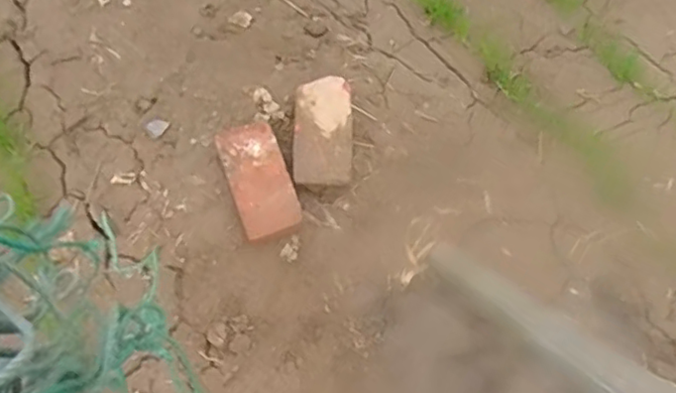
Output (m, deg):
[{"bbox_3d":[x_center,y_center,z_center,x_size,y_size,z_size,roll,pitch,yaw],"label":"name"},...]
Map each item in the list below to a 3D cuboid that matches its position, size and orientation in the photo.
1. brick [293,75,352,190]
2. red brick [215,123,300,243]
[{"bbox_3d":[-0.027,-0.125,1.224,0.111,0.052,0.208,0,68,2],"label":"brick"},{"bbox_3d":[-0.150,-0.034,1.195,0.114,0.047,0.233,-18,69,-8],"label":"red brick"}]

